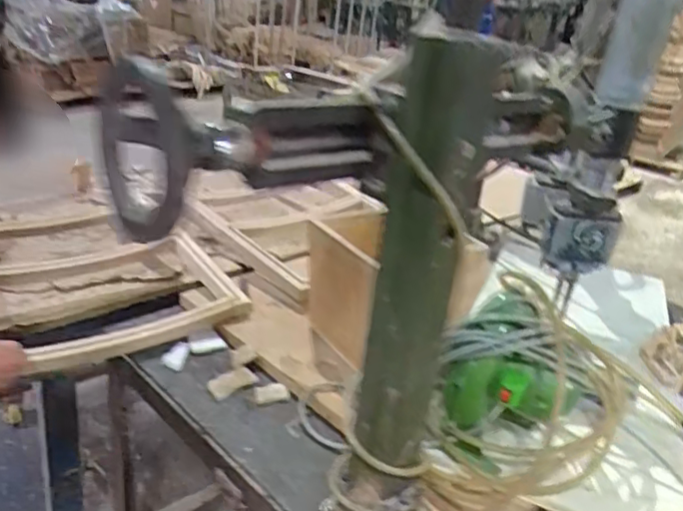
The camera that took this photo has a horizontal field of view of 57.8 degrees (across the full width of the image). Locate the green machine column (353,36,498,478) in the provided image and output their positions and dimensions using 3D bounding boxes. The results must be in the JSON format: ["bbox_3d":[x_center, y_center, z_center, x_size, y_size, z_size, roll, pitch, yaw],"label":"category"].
[{"bbox_3d":[0.084,0.033,0.708,0.092,0.517,0.076,13,26,13],"label":"green machine column"}]

